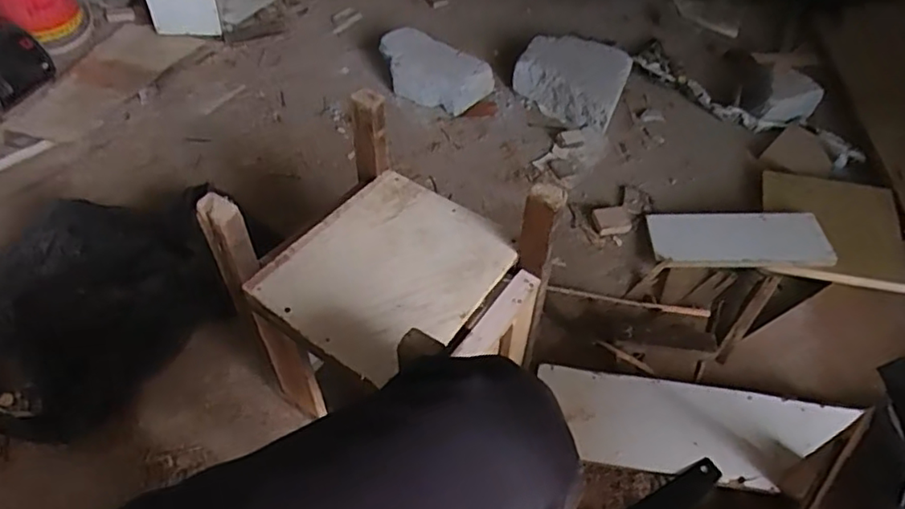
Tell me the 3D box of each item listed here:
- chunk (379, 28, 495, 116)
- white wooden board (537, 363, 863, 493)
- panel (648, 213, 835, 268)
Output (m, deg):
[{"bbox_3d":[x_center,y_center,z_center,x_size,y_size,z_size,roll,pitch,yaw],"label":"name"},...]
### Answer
[{"bbox_3d":[-0.042,-0.343,1.131,0.219,0.077,0.103,21,57,11],"label":"chunk"},{"bbox_3d":[0.292,0.215,0.737,0.357,0.010,0.119,7,57,10],"label":"white wooden board"},{"bbox_3d":[0.445,-0.025,0.935,0.256,0.018,0.099,-2,57,7],"label":"panel"}]

